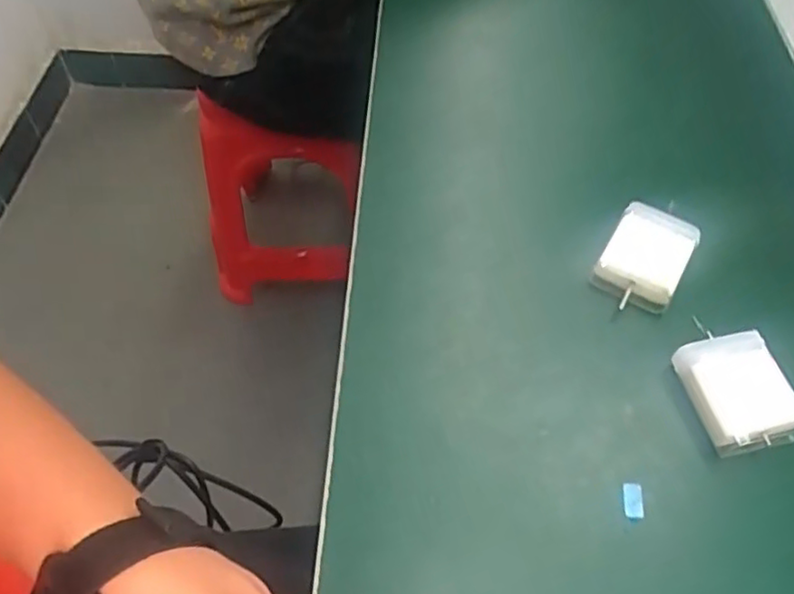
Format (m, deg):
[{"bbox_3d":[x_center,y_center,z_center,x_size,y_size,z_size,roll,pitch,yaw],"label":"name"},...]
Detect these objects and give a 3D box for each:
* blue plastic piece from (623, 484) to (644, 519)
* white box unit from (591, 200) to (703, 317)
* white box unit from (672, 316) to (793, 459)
[{"bbox_3d":[0.102,0.087,0.274,0.009,0.004,0.015,8,55,4],"label":"blue plastic piece"},{"bbox_3d":[0.130,-0.020,0.337,0.040,0.029,0.051,26,58,15],"label":"white box unit"},{"bbox_3d":[0.158,0.043,0.295,0.043,0.021,0.056,-10,56,-9],"label":"white box unit"}]

